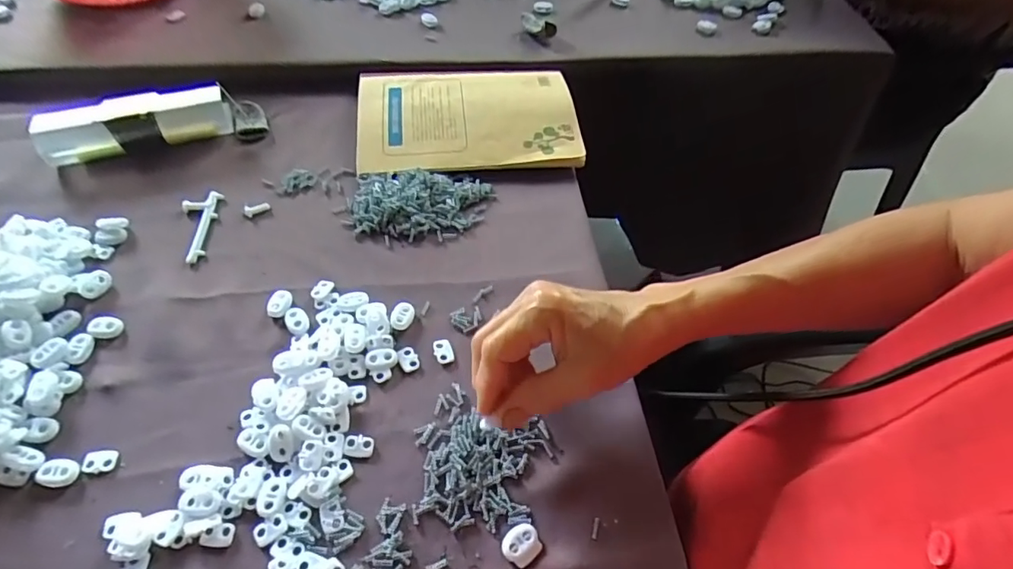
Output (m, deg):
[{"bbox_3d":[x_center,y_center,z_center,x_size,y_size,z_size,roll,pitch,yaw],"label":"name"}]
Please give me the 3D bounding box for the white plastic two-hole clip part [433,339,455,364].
[{"bbox_3d":[-0.045,0.048,0.381,0.013,0.004,0.018,-13,56,-11],"label":"white plastic two-hole clip part"}]

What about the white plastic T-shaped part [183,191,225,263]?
[{"bbox_3d":[-0.254,-0.049,0.435,0.028,0.008,0.074,-2,54,-4],"label":"white plastic T-shaped part"}]

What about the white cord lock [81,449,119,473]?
[{"bbox_3d":[-0.248,0.107,0.325,0.018,0.004,0.014,-2,54,-3],"label":"white cord lock"}]

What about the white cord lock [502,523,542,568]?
[{"bbox_3d":[0.009,0.149,0.307,0.022,0.004,0.020,-37,63,-25],"label":"white cord lock"}]

